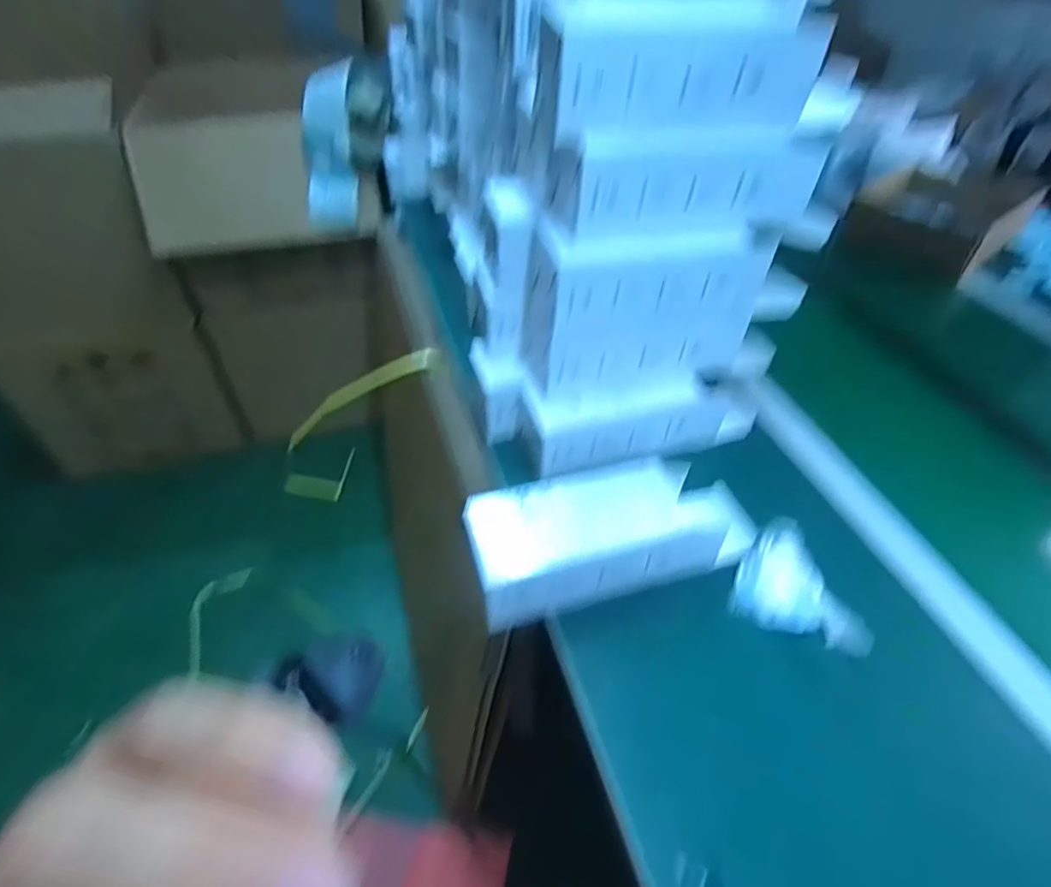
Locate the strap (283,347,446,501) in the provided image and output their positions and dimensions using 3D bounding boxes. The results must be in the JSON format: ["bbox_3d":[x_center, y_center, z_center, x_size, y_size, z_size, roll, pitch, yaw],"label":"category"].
[{"bbox_3d":[-0.222,-0.027,0.735,0.108,0.271,0.027,21,26,-45],"label":"strap"}]

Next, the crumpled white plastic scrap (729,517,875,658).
[{"bbox_3d":[0.230,0.114,0.478,0.097,0.025,0.099,21,48,18],"label":"crumpled white plastic scrap"}]

